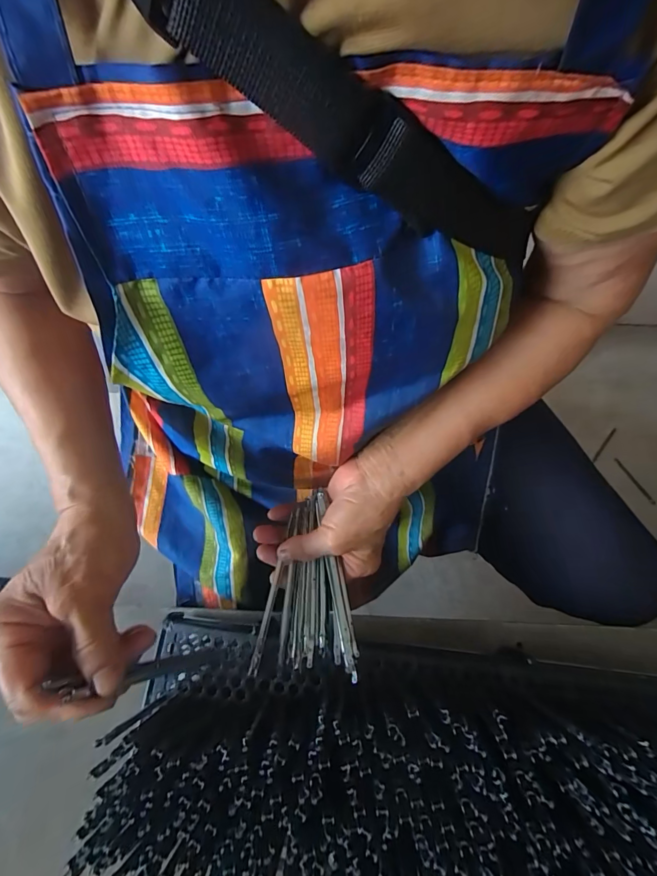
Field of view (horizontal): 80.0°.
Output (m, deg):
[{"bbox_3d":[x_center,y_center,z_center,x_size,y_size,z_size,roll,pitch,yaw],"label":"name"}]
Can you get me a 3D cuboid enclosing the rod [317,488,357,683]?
[{"bbox_3d":[0.004,0.114,0.322,0.008,0.006,0.149,-10,66,-3],"label":"rod"}]

